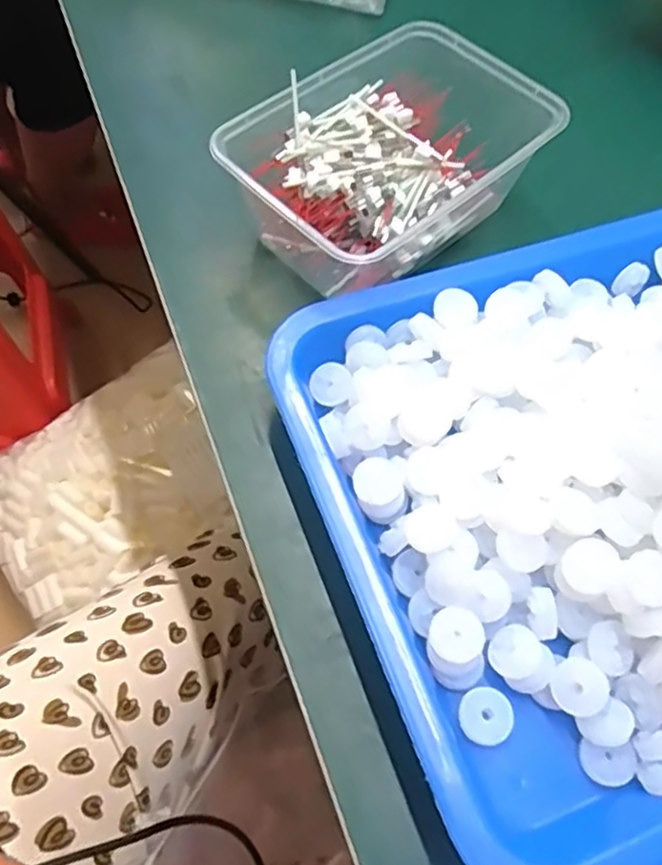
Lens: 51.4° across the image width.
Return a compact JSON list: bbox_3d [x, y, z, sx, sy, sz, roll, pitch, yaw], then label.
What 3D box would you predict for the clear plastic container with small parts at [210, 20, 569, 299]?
[{"bbox_3d":[0.035,-0.148,0.379,0.175,0.068,0.115,-40,64,-16],"label":"clear plastic container with small parts"}]

